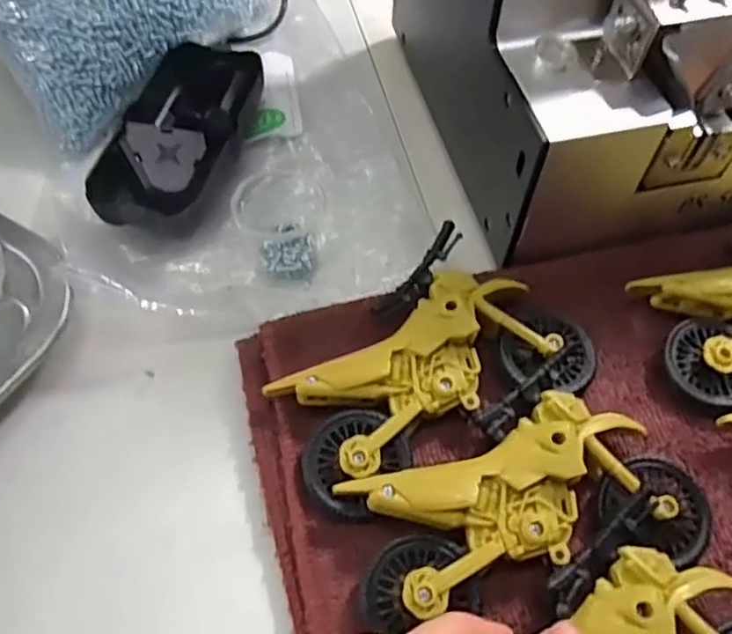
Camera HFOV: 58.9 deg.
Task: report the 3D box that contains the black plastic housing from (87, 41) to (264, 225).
[{"bbox_3d":[-0.086,-0.086,0.306,0.053,0.026,0.107,8,58,4],"label":"black plastic housing"}]

